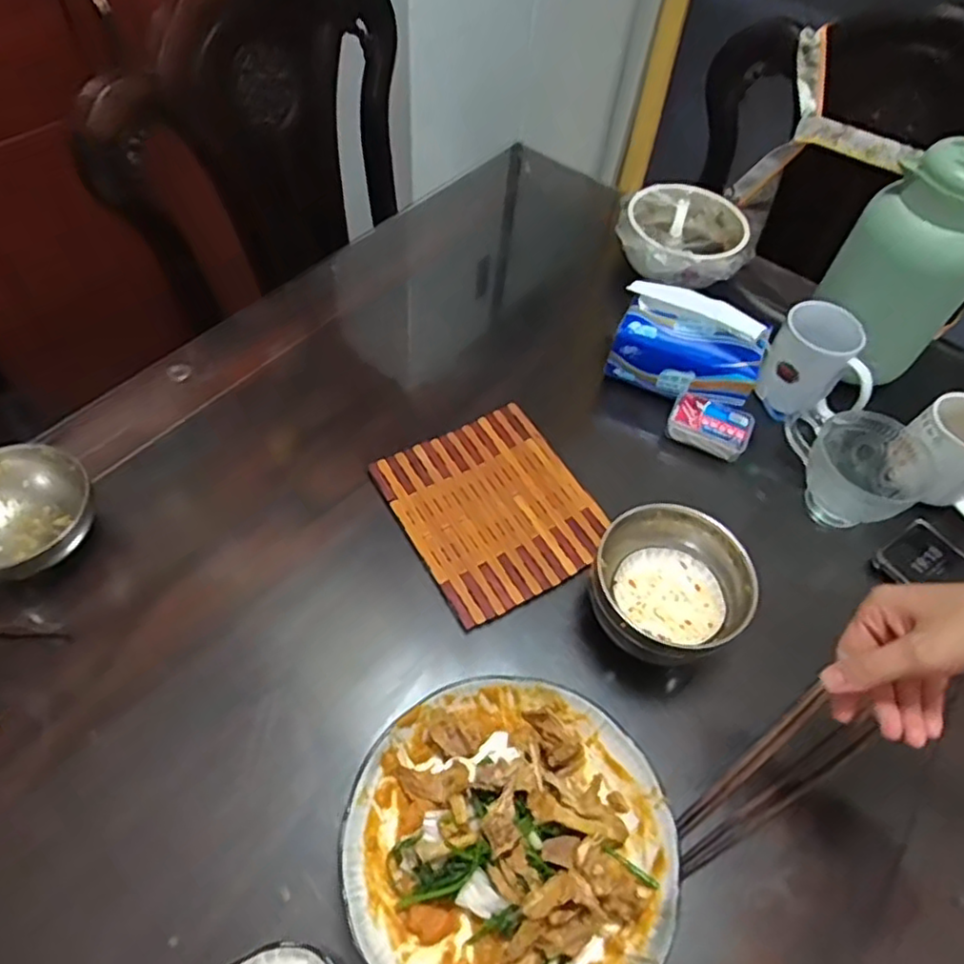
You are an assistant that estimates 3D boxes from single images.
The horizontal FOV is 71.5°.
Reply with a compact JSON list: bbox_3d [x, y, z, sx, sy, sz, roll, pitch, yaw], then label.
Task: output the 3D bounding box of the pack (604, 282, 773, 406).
[{"bbox_3d":[0.228,-0.151,0.735,0.160,0.094,0.070,24,57,11],"label":"pack"}]

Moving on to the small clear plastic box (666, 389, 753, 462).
[{"bbox_3d":[0.247,-0.062,0.727,0.081,0.034,0.053,23,57,11],"label":"small clear plastic box"}]

